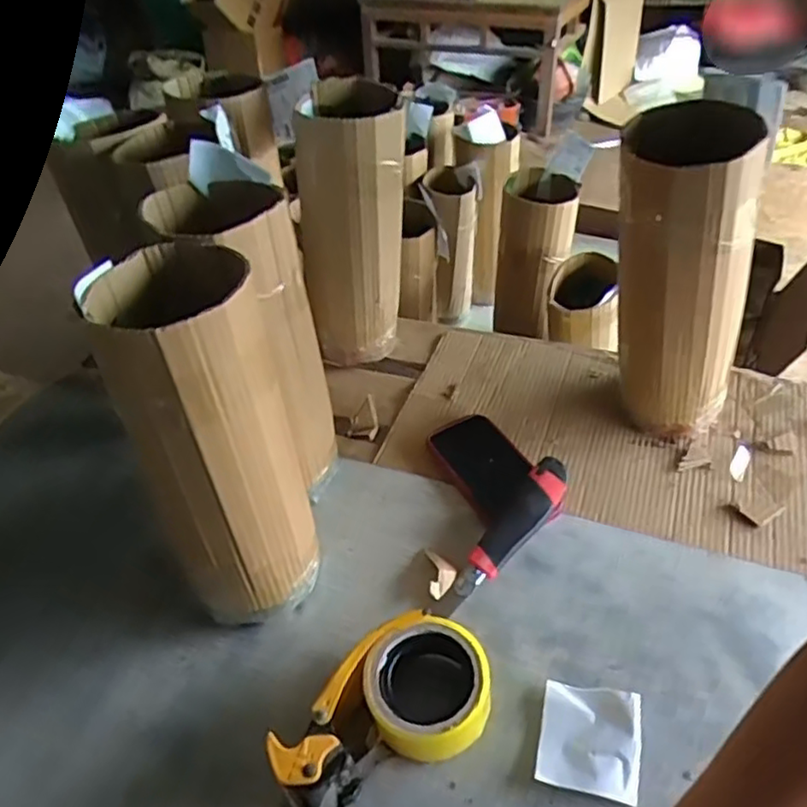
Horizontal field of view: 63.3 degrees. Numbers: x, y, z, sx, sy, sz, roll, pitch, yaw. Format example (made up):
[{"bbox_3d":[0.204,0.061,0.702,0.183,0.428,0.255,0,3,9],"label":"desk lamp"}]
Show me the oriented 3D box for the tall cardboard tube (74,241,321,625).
[{"bbox_3d":[-0.143,0.041,0.533,0.123,0.317,0.134,-13,43,-6],"label":"tall cardboard tube"}]

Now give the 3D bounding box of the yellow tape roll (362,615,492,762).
[{"bbox_3d":[0.019,0.224,0.514,0.094,0.051,0.087,-4,43,4],"label":"yellow tape roll"}]

